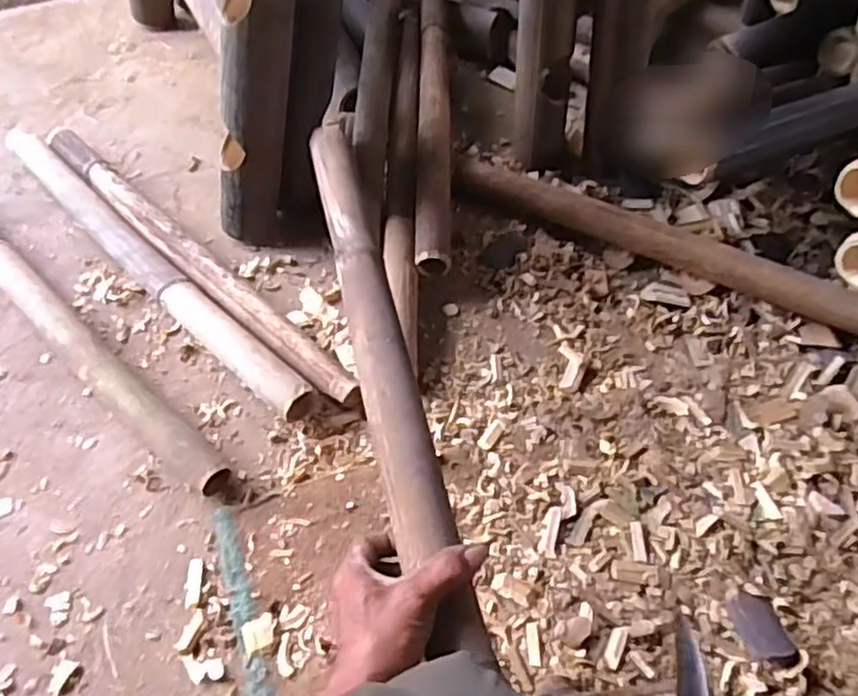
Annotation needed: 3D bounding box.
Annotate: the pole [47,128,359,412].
[{"bbox_3d":[-0.322,-0.125,0.913,0.056,0.051,0.653,-38,63,-25],"label":"pole"}]

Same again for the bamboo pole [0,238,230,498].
[{"bbox_3d":[-0.459,-0.040,0.848,0.648,0.051,0.055,37,61,23],"label":"bamboo pole"}]

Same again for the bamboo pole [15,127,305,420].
[{"bbox_3d":[-0.375,-0.116,0.907,0.671,0.045,0.057,38,61,23],"label":"bamboo pole"}]

